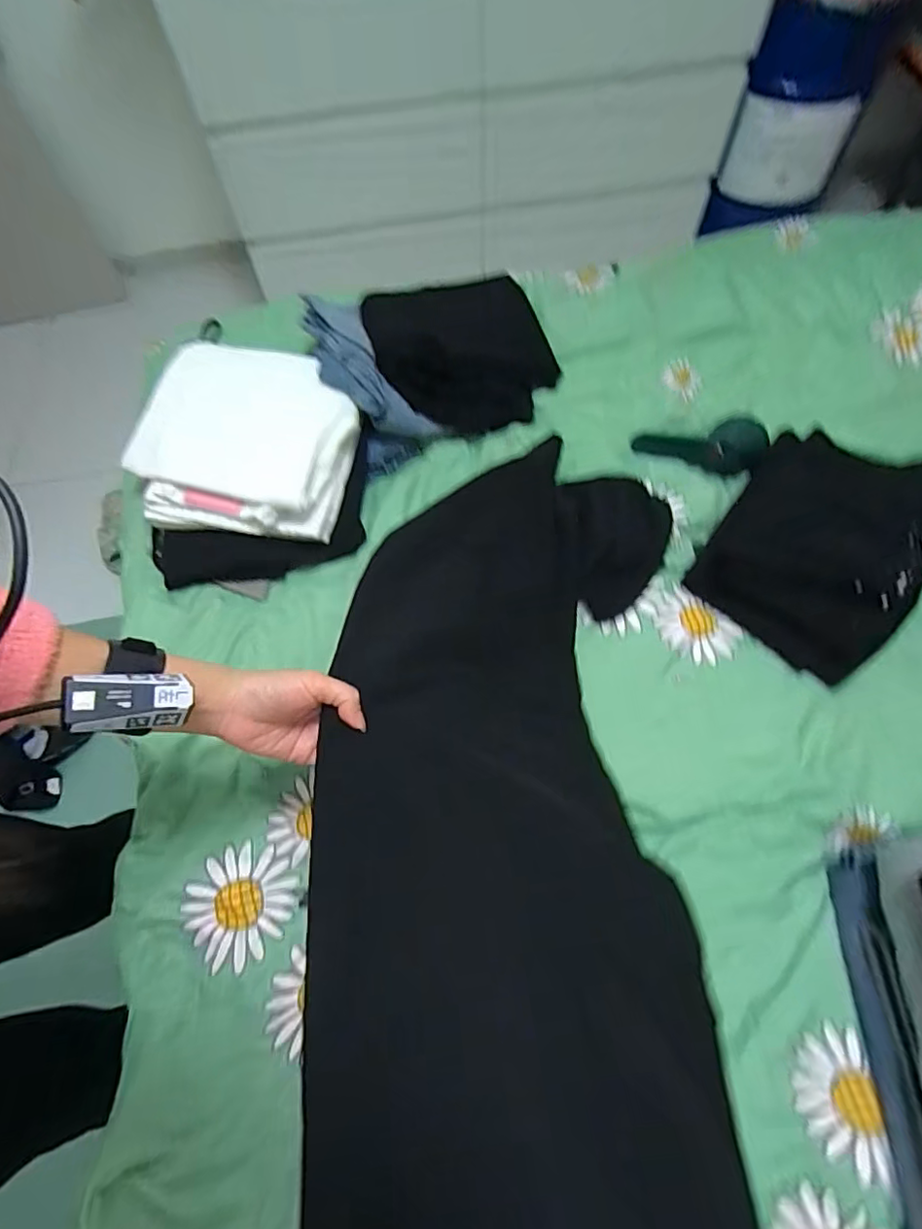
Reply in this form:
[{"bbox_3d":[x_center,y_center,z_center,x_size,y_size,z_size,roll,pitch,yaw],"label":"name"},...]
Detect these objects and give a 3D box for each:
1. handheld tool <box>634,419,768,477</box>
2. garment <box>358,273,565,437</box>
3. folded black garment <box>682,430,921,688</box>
[{"bbox_3d":[0.304,-0.217,0.734,0.160,0.032,0.075,6,66,18],"label":"handheld tool"},{"bbox_3d":[-0.003,-0.371,0.771,0.237,0.096,0.253,-20,67,-7],"label":"garment"},{"bbox_3d":[0.406,-0.092,0.616,0.205,0.110,0.259,34,71,15],"label":"folded black garment"}]

